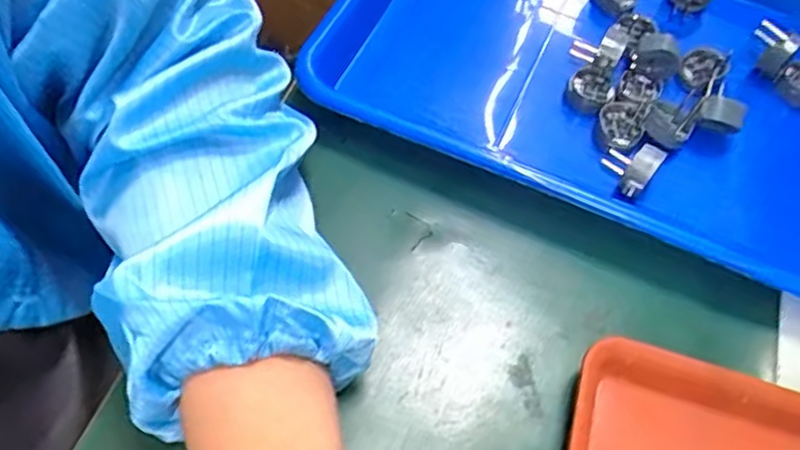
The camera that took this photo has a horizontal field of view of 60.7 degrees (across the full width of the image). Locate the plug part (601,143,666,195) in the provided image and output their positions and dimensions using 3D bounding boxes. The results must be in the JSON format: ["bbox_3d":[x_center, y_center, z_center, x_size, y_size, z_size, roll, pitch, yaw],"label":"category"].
[{"bbox_3d":[0.127,-0.033,0.378,0.028,0.021,0.024,32,63,14],"label":"plug part"}]

